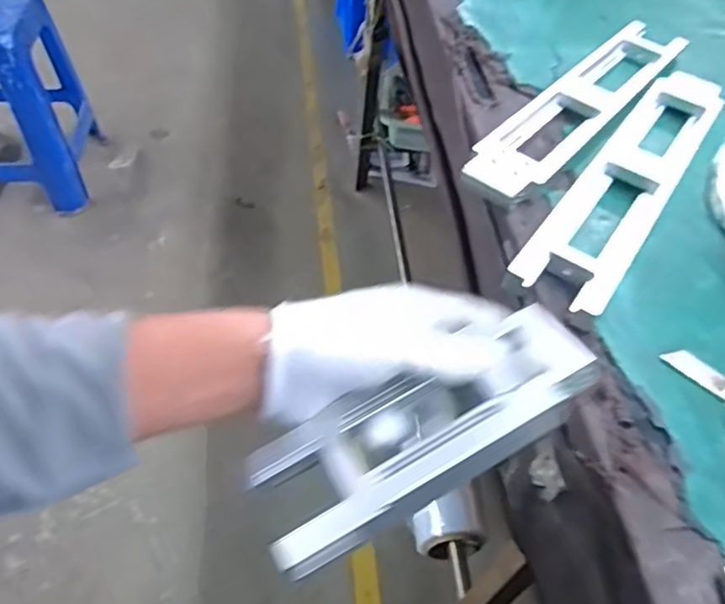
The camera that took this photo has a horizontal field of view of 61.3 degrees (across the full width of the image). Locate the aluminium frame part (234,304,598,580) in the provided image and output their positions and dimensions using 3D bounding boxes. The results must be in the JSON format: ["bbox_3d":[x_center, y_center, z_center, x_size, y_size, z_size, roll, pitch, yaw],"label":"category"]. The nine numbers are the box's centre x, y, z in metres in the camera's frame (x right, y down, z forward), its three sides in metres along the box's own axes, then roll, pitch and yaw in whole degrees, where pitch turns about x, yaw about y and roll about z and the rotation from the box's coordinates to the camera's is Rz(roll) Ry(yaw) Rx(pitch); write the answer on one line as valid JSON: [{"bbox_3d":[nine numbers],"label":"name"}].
[{"bbox_3d":[0.034,0.066,0.330,0.194,0.022,0.073,-29,58,-8],"label":"aluminium frame part"}]

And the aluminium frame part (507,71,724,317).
[{"bbox_3d":[0.255,-0.122,0.578,0.080,0.030,0.396,30,56,19],"label":"aluminium frame part"}]

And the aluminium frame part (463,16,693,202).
[{"bbox_3d":[0.231,-0.211,0.650,0.073,0.030,0.381,35,58,22],"label":"aluminium frame part"}]

